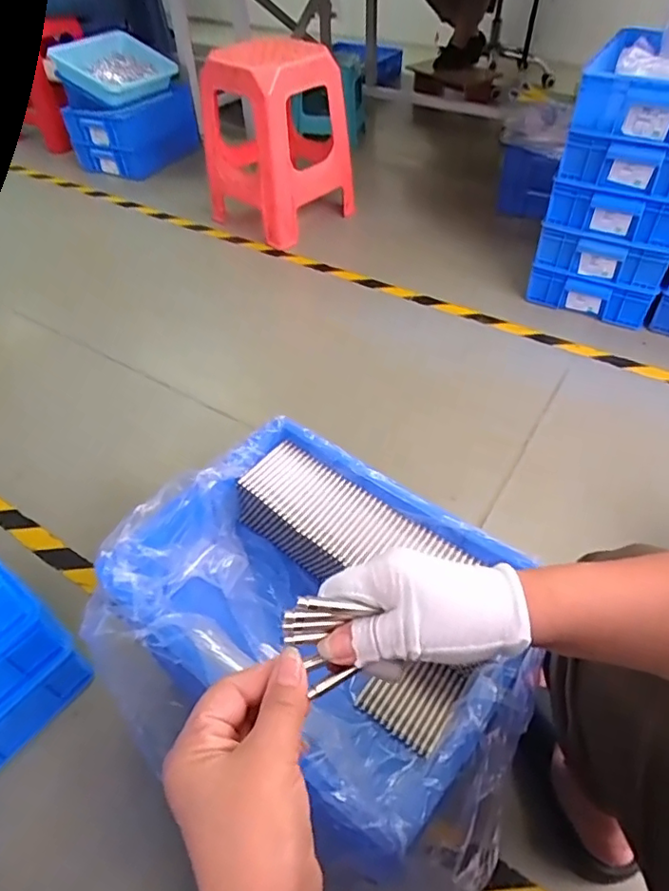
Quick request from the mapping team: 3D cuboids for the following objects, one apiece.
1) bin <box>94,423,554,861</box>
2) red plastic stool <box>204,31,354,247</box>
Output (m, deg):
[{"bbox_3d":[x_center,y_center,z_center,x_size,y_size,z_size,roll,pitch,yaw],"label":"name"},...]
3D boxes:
[{"bbox_3d":[-0.032,0.163,0.629,0.368,0.134,0.316,29,54,25],"label":"bin"},{"bbox_3d":[-0.161,-0.884,1.616,0.347,0.472,0.323,-30,53,-24],"label":"red plastic stool"}]

